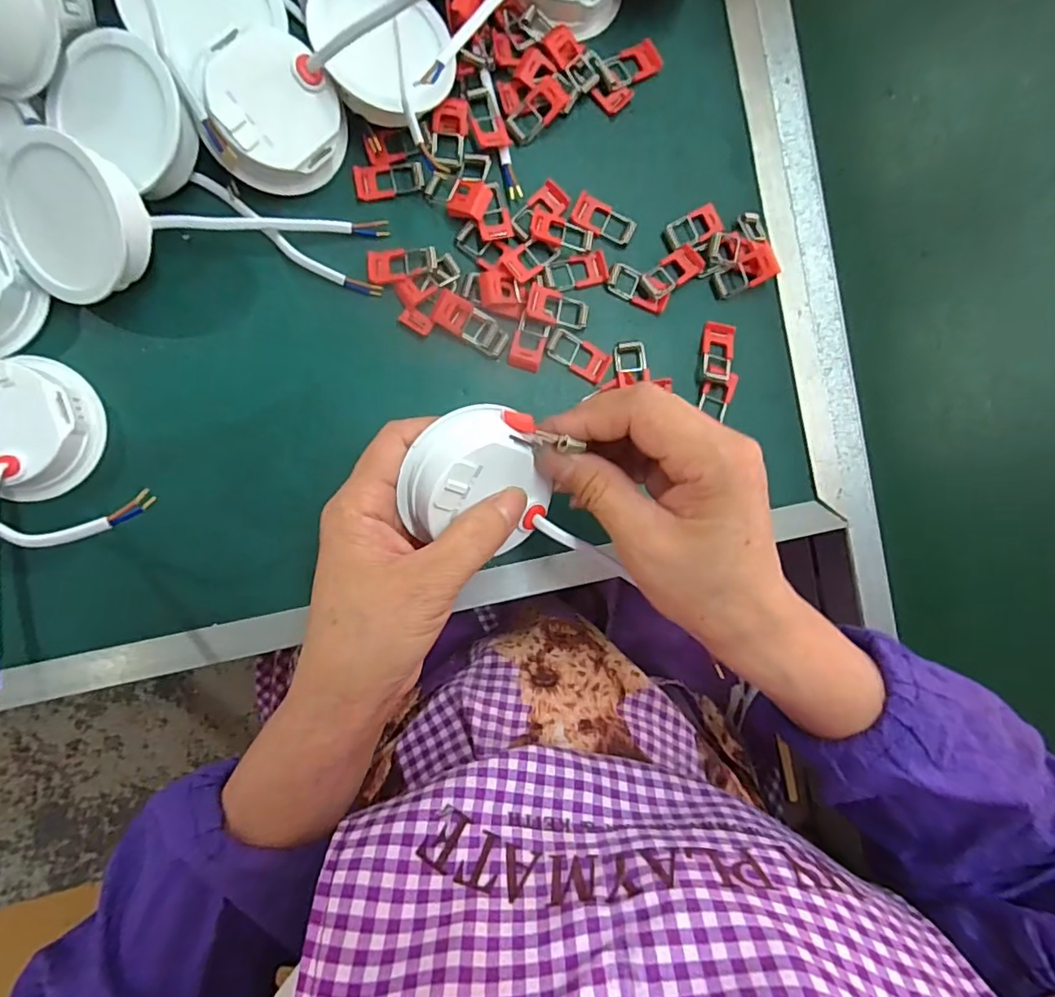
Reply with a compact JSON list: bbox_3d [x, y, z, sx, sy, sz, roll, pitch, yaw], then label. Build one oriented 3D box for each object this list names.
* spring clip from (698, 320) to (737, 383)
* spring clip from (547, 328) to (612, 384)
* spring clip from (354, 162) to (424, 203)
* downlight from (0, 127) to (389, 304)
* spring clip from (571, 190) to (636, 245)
[{"bbox_3d":[0.113,-0.086,0.331,0.020,0.010,0.034,4,90,-7],"label":"spring clip"},{"bbox_3d":[0.030,-0.082,0.320,0.037,0.004,0.020,29,87,-7],"label":"spring clip"},{"bbox_3d":[-0.076,-0.175,0.307,0.037,0.004,0.018,-11,92,-7],"label":"spring clip"},{"bbox_3d":[-0.164,-0.124,0.271,0.169,0.046,0.063,5,90,-7],"label":"downlight"},{"bbox_3d":[0.045,-0.161,0.322,0.037,0.004,0.020,21,88,-7],"label":"spring clip"}]

